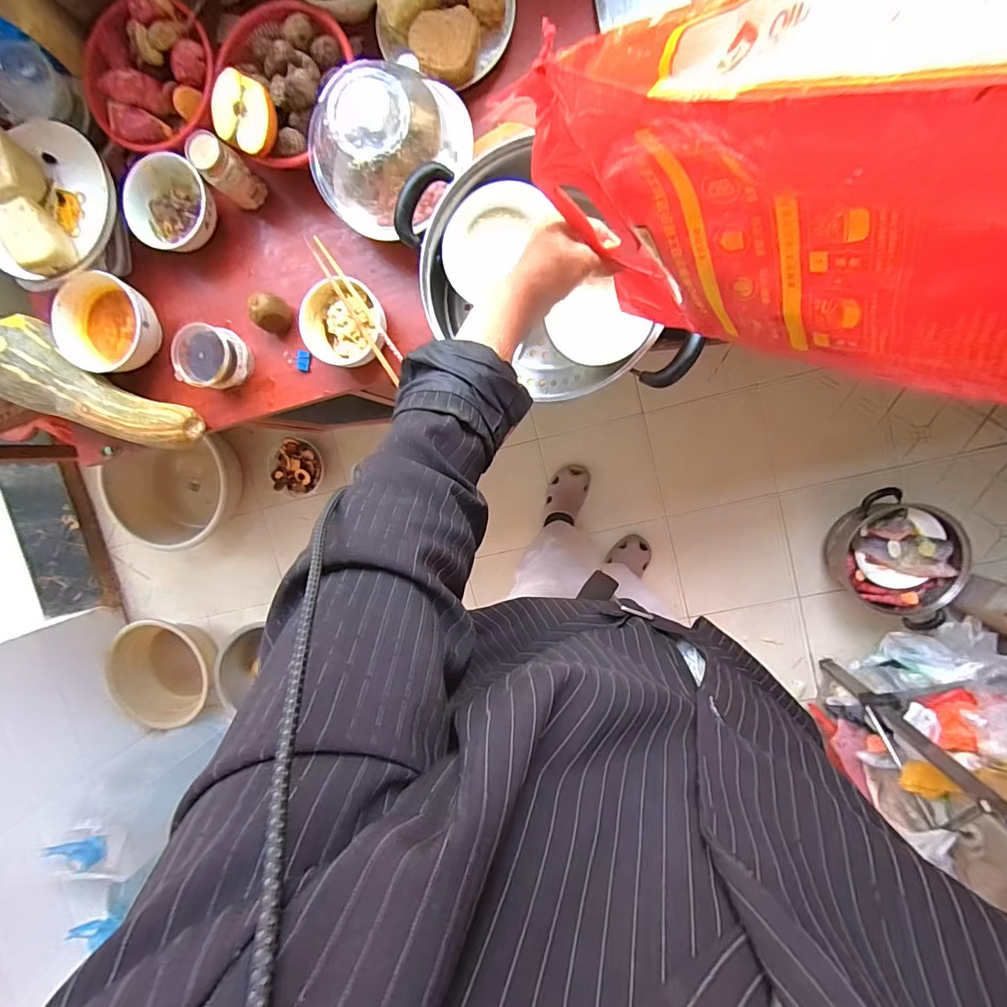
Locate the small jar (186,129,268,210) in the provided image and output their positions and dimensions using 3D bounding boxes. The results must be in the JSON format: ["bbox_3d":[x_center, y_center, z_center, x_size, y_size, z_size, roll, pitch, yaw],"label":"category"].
[{"bbox_3d":[-0.350,-0.416,0.585,0.050,0.092,0.049,33,99,2],"label":"small jar"}]

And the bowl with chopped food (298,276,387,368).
[{"bbox_3d":[-0.203,-0.233,0.610,0.106,0.061,0.097,1,97,7],"label":"bowl with chopped food"}]

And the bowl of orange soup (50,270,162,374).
[{"bbox_3d":[-0.534,-0.244,0.645,0.117,0.064,0.127,43,100,1],"label":"bowl of orange soup"}]

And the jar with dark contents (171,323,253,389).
[{"bbox_3d":[-0.385,-0.194,0.629,0.073,0.066,0.076,1,97,7],"label":"jar with dark contents"}]

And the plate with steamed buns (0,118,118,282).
[{"bbox_3d":[-0.592,-0.386,0.603,0.162,0.091,0.196,27,99,3],"label":"plate with steamed buns"}]

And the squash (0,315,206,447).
[{"bbox_3d":[-0.543,-0.153,0.629,0.257,0.094,0.118,19,99,5],"label":"squash"}]

